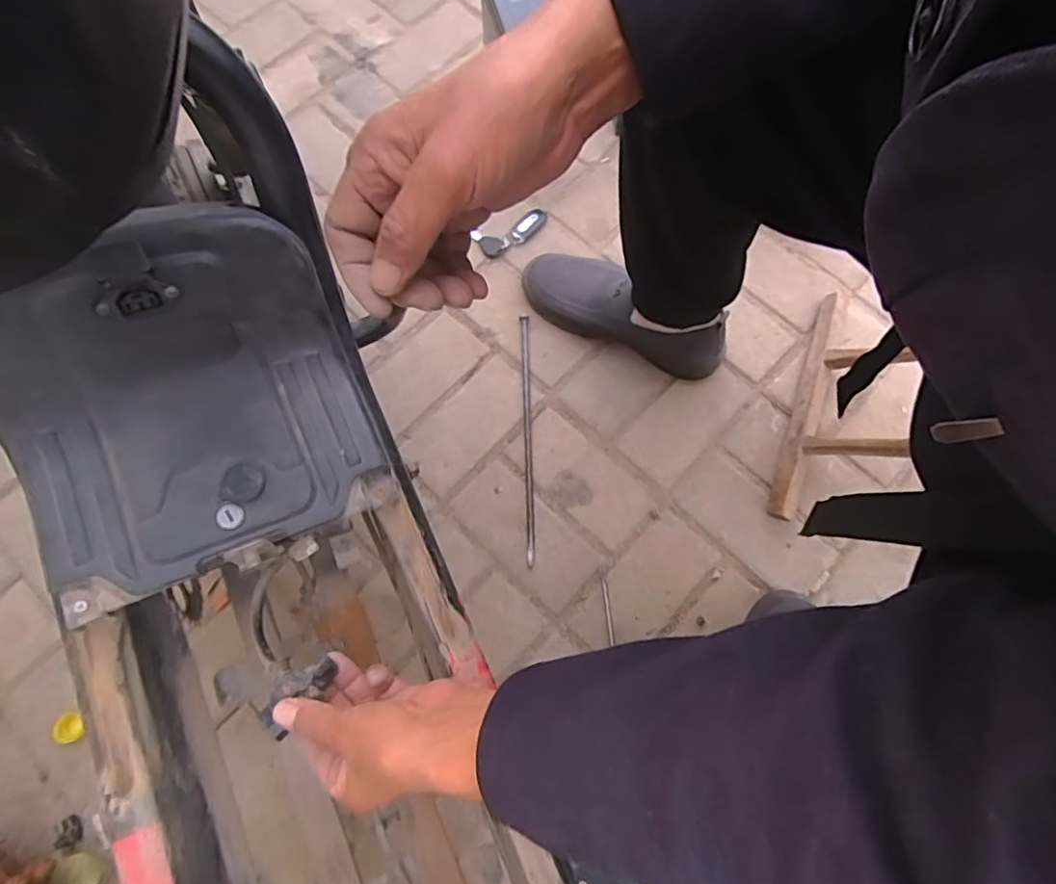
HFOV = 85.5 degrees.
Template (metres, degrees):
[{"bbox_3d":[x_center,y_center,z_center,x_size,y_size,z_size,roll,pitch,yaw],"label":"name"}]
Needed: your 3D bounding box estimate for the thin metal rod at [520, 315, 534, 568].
[{"bbox_3d":[0.000,-0.011,0.747,0.011,0.009,0.333,-1,74,-1],"label":"thin metal rod"}]

